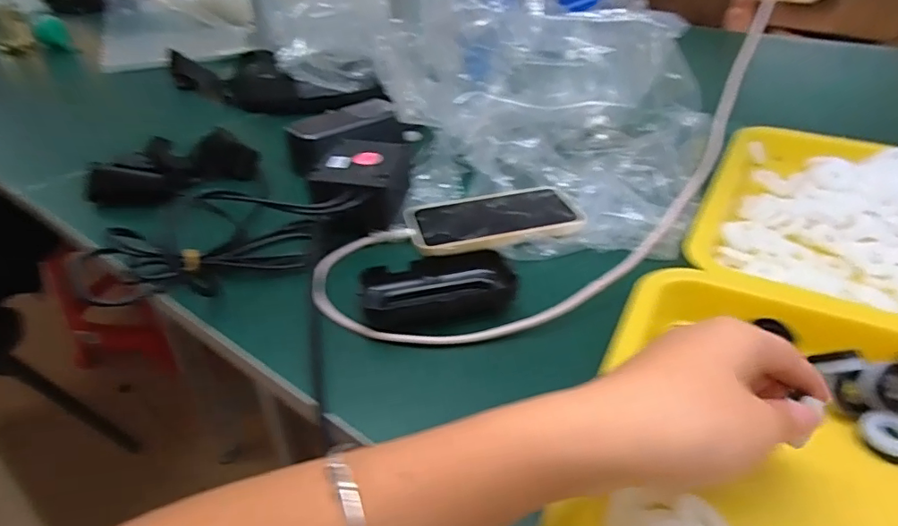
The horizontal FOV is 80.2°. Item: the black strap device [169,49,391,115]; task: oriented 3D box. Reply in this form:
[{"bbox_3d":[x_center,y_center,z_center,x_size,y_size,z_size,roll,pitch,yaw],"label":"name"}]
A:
[{"bbox_3d":[-0.268,-0.252,0.778,0.386,0.072,0.110,12,37,18],"label":"black strap device"}]

